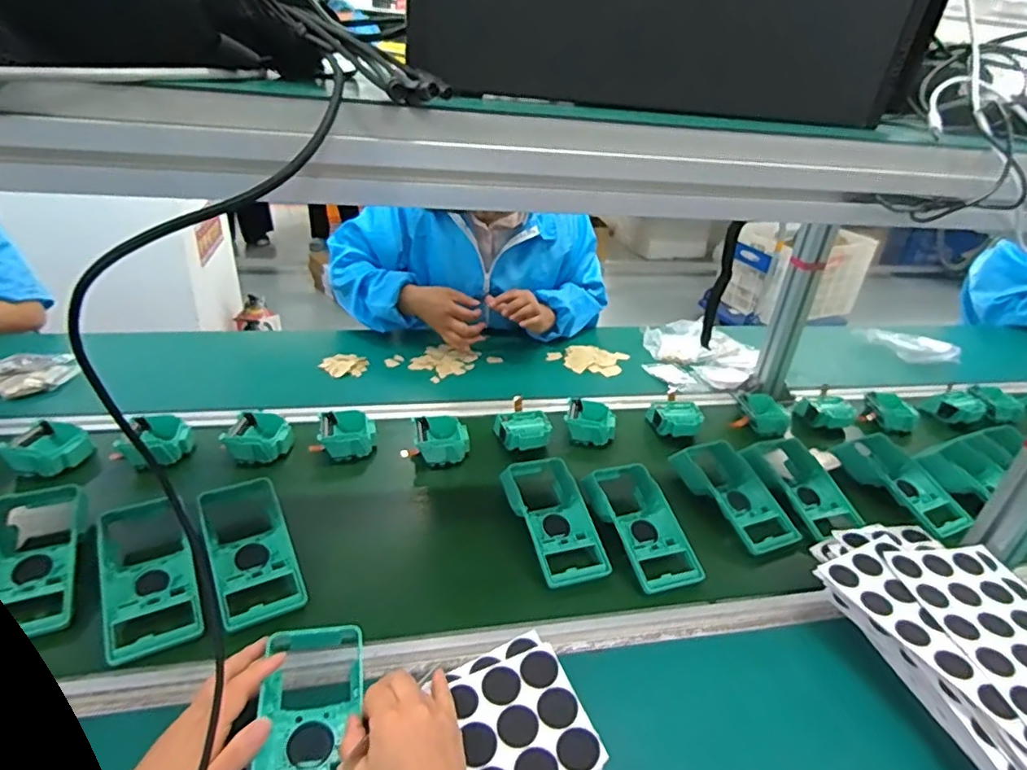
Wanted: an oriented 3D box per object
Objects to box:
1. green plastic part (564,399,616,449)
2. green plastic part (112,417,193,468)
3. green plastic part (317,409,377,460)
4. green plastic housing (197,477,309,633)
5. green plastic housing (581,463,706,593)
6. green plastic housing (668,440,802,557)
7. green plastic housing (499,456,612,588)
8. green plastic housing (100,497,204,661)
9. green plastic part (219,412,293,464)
[{"bbox_3d":[0.124,0.060,0.948,0.077,0.039,0.088,7,31,3],"label":"green plastic part"},{"bbox_3d":[-0.490,0.080,0.802,0.083,0.038,0.083,8,31,4],"label":"green plastic part"},{"bbox_3d":[-0.245,0.073,0.858,0.074,0.034,0.085,-2,31,-11],"label":"green plastic part"},{"bbox_3d":[-0.291,0.178,0.644,0.080,0.037,0.186,-14,35,-29],"label":"green plastic housing"},{"bbox_3d":[0.162,0.172,0.739,0.092,0.047,0.184,-5,32,-16],"label":"green plastic housing"},{"bbox_3d":[0.312,0.149,0.812,0.104,0.040,0.182,-10,34,-24],"label":"green plastic housing"},{"bbox_3d":[0.051,0.163,0.731,0.085,0.046,0.183,-8,33,-21],"label":"green plastic housing"},{"bbox_3d":[-0.382,0.196,0.608,0.080,0.051,0.192,-14,36,-29],"label":"green plastic housing"},{"bbox_3d":[-0.366,0.076,0.832,0.087,0.035,0.083,-15,36,-30],"label":"green plastic part"}]

